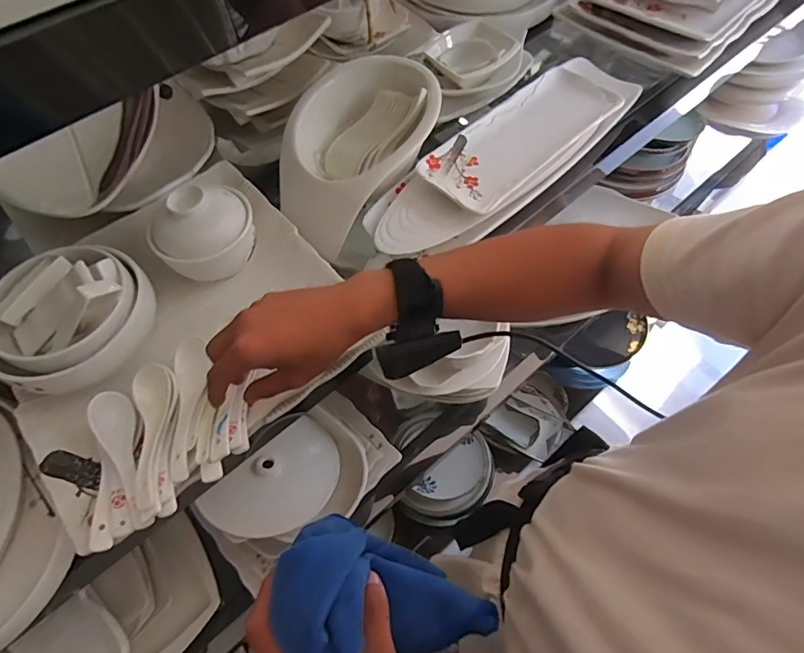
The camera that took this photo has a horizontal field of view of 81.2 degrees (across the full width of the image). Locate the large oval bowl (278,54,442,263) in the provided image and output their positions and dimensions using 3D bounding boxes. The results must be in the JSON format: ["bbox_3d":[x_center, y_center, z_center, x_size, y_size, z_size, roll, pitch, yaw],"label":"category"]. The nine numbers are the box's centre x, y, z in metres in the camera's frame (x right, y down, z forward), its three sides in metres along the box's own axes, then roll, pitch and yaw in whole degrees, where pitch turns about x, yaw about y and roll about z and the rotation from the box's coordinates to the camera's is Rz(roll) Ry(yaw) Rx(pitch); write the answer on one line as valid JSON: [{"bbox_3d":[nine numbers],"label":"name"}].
[{"bbox_3d":[-0.068,-0.243,0.622,0.178,0.071,0.264,39,83,23],"label":"large oval bowl"}]

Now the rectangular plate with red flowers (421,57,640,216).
[{"bbox_3d":[0.188,-0.276,0.625,0.372,0.024,0.126,-41,68,-18],"label":"rectangular plate with red flowers"}]

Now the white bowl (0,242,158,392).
[{"bbox_3d":[-0.317,-0.016,0.442,0.146,0.069,0.128,-40,68,-18],"label":"white bowl"}]

